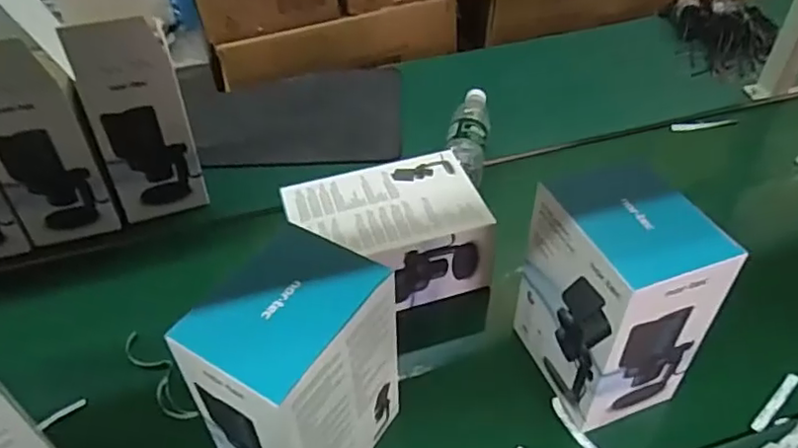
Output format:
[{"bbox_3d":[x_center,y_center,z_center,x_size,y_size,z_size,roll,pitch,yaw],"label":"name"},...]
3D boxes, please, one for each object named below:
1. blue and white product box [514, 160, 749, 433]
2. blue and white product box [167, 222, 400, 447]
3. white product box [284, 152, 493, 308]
[{"bbox_3d":[0.213,0.078,0.623,0.114,0.230,0.145,-17,48,-14],"label":"blue and white product box"},{"bbox_3d":[-0.087,0.136,0.554,0.113,0.230,0.150,25,52,24],"label":"blue and white product box"},{"bbox_3d":[-0.012,0.022,0.780,0.218,0.127,0.148,-14,47,-11],"label":"white product box"}]

